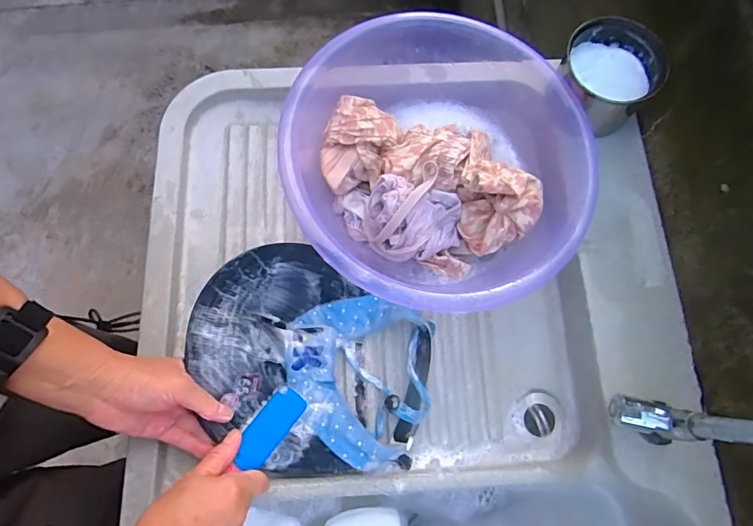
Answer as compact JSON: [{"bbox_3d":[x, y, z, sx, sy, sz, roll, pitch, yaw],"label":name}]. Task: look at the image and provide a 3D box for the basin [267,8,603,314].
[{"bbox_3d":[0.063,-0.103,0.516,0.312,0.119,0.311,0,73,0],"label":"basin"}]

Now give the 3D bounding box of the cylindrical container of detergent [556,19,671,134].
[{"bbox_3d":[0.258,-0.210,0.528,0.105,0.068,0.103,0,73,0],"label":"cylindrical container of detergent"}]

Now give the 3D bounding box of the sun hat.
[{"bbox_3d":[-0.064,0.104,0.469,0.240,0.079,0.196,30,80,5],"label":"sun hat"}]

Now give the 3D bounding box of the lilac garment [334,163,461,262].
[{"bbox_3d":[0.025,-0.052,0.511,0.131,0.068,0.094,-9,74,-2],"label":"lilac garment"}]

